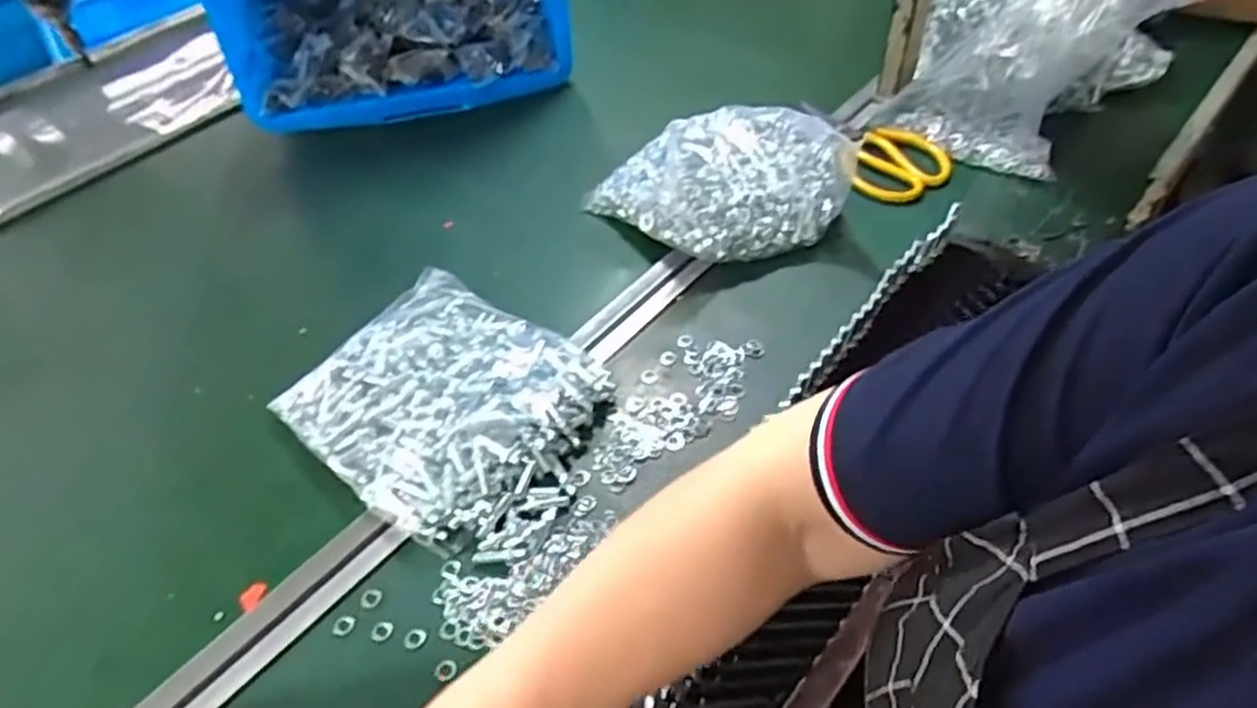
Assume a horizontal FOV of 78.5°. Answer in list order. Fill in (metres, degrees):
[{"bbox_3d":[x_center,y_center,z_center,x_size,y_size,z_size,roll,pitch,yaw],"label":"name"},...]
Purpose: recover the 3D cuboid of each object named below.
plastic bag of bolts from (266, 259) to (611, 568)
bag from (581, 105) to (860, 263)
[{"bbox_3d":[-0.136,0.038,0.603,0.231,0.038,0.189,27,56,25],"label":"plastic bag of bolts"},{"bbox_3d":[0.099,-0.161,0.737,0.249,0.075,0.160,-17,50,-10],"label":"bag"}]

